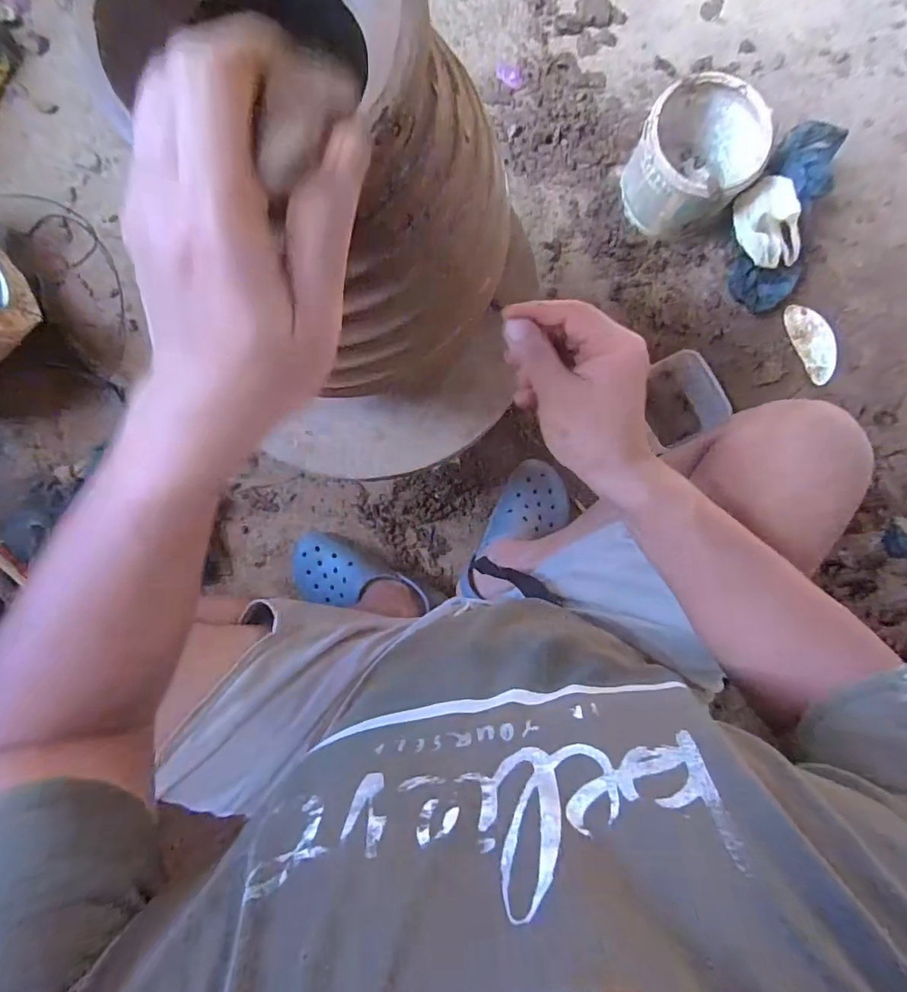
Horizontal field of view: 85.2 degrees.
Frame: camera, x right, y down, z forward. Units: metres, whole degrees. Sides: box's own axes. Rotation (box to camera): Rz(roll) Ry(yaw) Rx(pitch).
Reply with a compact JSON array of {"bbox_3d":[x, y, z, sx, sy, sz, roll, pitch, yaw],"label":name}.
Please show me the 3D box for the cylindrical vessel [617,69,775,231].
[{"bbox_3d":[0.368,-0.520,0.768,0.164,0.142,0.169,0,88,-1],"label":"cylindrical vessel"}]

